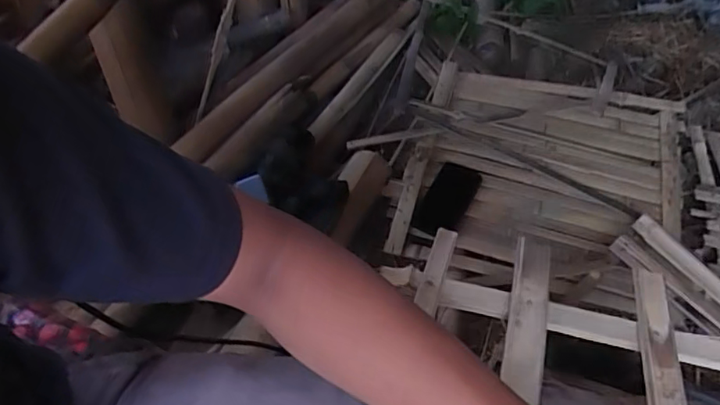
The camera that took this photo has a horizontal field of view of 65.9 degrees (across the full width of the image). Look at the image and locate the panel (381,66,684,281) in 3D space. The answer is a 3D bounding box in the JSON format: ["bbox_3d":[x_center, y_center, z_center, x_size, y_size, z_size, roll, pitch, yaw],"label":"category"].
[{"bbox_3d":[0.355,-0.071,1.083,0.534,0.056,0.465,11,61,4],"label":"panel"}]

